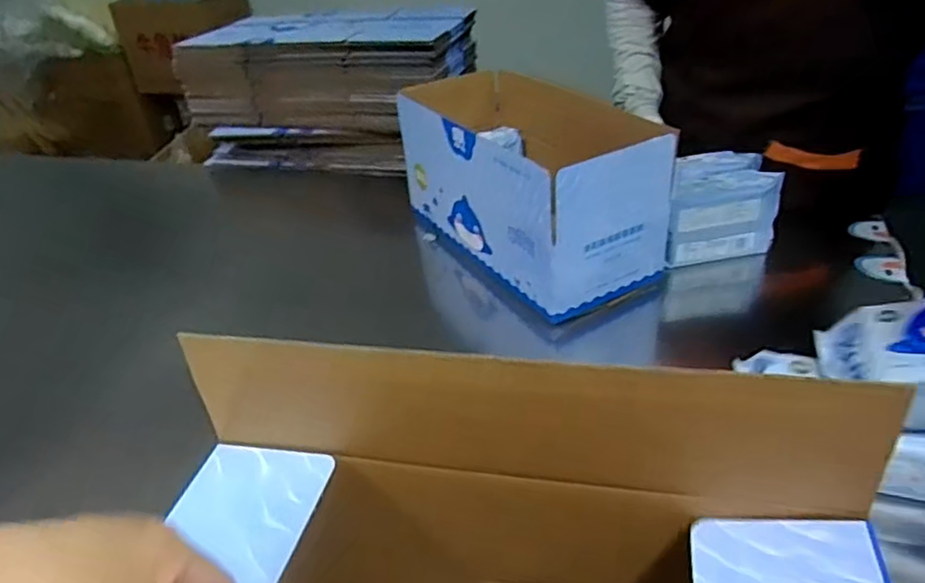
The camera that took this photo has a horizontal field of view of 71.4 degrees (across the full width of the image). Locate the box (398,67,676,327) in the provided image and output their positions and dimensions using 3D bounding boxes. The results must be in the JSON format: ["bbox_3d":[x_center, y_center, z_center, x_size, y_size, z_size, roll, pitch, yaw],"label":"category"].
[{"bbox_3d":[0.091,-0.180,0.984,0.223,0.212,0.464,-22,38,-21],"label":"box"}]

